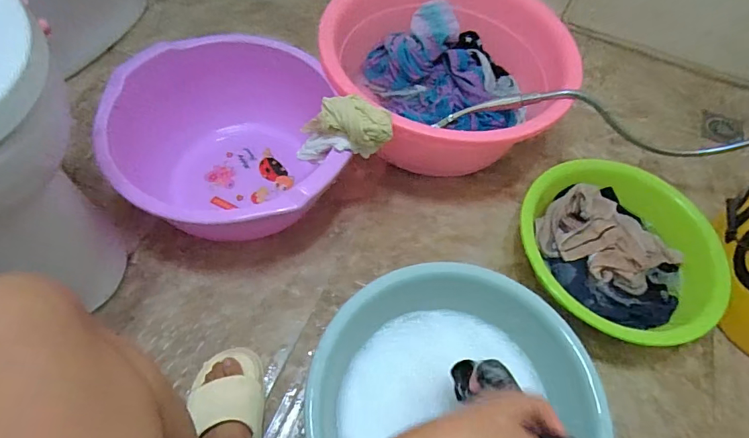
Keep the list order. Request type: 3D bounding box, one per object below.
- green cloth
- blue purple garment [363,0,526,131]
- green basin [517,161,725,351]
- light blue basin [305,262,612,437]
[{"bbox_3d":[-0.037,-0.151,0.705,0.130,0.069,0.071,21,59,7],"label":"green cloth"},{"bbox_3d":[0.150,-0.297,0.940,0.350,0.135,0.219,19,58,5],"label":"blue purple garment"},{"bbox_3d":[0.407,0.058,0.785,0.312,0.117,0.307,1,63,-3],"label":"green basin"},{"bbox_3d":[0.106,0.250,0.638,0.357,0.135,0.358,3,58,-5],"label":"light blue basin"}]

